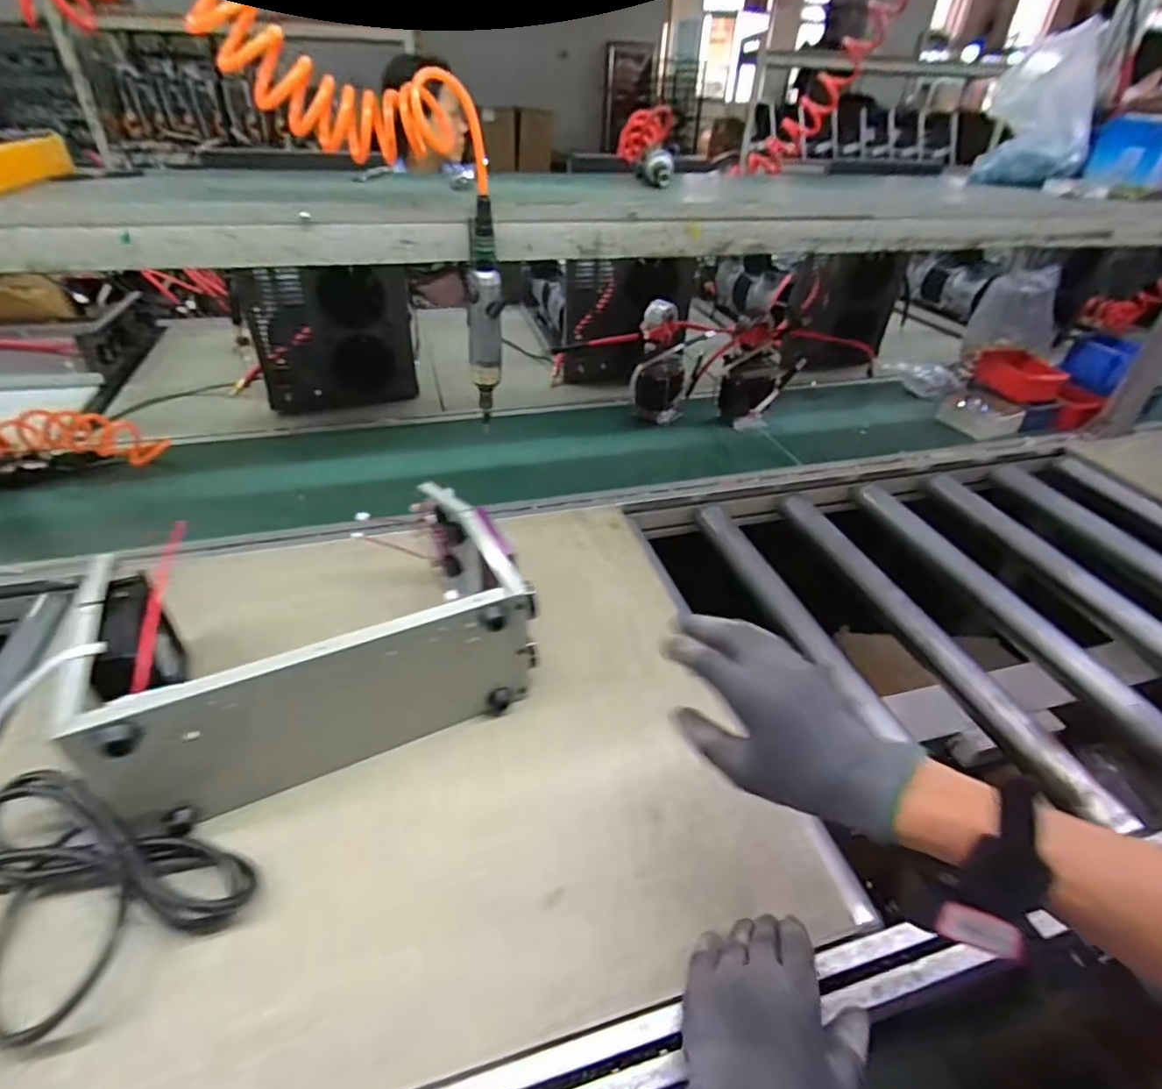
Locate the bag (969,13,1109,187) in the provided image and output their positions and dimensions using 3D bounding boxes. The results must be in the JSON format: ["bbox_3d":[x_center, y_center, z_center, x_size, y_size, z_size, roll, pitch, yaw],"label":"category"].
[{"bbox_3d":[0.759,-0.710,0.978,0.179,0.197,0.120,24,43,24],"label":"bag"}]

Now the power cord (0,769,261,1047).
[{"bbox_3d":[-0.407,0.270,0.451,0.287,0.067,0.149,12,44,6],"label":"power cord"}]

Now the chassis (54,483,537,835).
[{"bbox_3d":[-0.249,0.077,0.569,0.364,0.128,0.225,-14,41,-21],"label":"chassis"}]

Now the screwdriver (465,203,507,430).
[{"bbox_3d":[-0.118,-0.266,0.731,0.042,0.275,0.031,2,38,-2],"label":"screwdriver"}]

